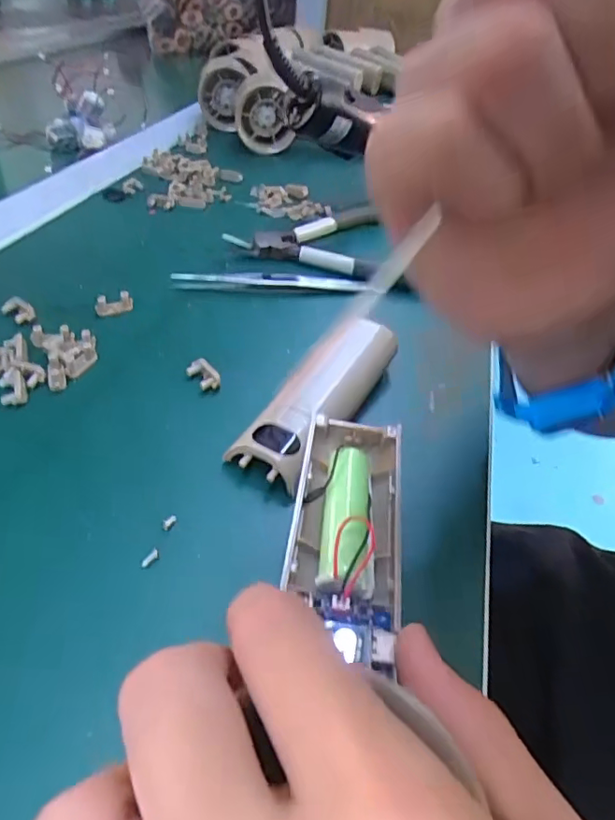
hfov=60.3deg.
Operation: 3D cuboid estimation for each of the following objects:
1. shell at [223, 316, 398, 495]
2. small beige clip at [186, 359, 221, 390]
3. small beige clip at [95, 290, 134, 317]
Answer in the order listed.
[{"bbox_3d":[0.007,-0.008,0.242,0.030,0.021,0.104,25,43,19],"label":"shell"},{"bbox_3d":[-0.050,-0.016,0.254,0.009,0.009,0.019,-27,51,-34],"label":"small beige clip"},{"bbox_3d":[-0.104,-0.058,0.286,0.020,0.010,0.006,-15,46,-25],"label":"small beige clip"}]

